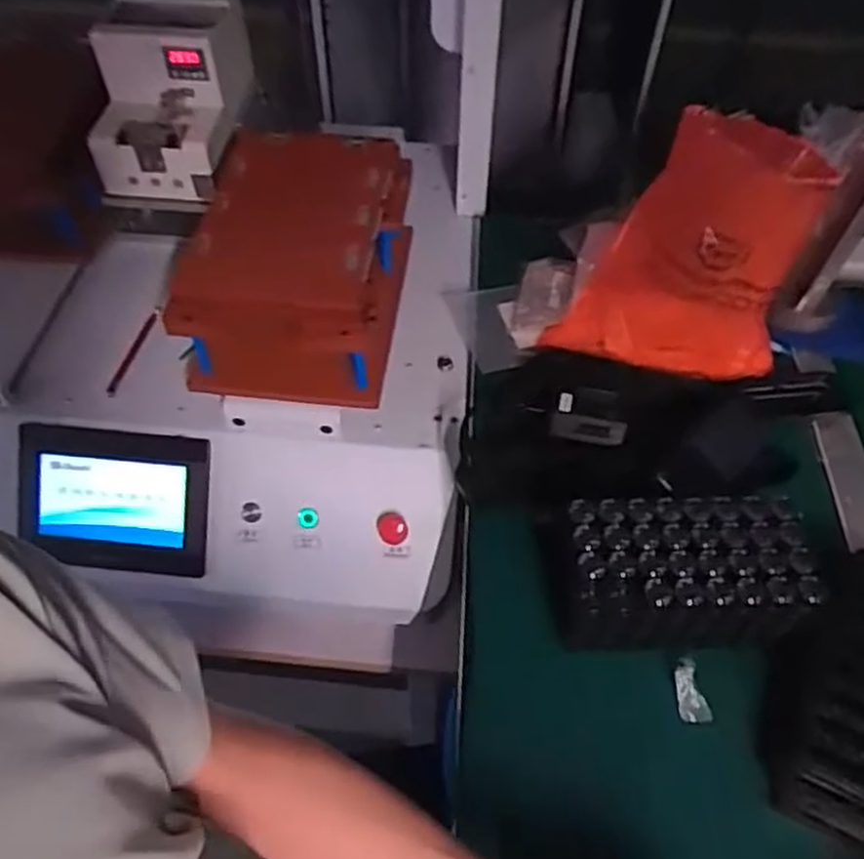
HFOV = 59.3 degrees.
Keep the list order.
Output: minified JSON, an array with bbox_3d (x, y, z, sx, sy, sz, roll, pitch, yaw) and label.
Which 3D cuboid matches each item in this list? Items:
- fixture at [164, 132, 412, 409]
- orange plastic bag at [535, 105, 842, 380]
[{"bbox_3d":[-0.131,-0.171,0.775,0.195,0.134,0.250,3,54,1],"label":"fixture"},{"bbox_3d":[0.248,-0.161,0.737,0.200,0.227,0.136,35,61,22],"label":"orange plastic bag"}]

